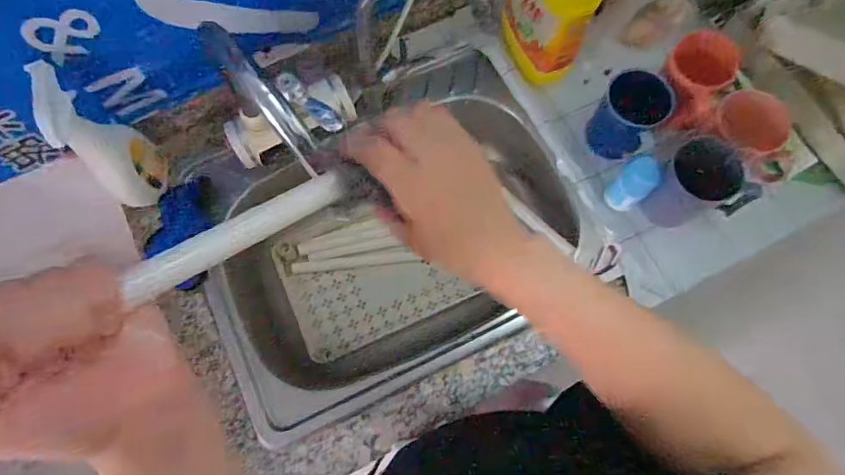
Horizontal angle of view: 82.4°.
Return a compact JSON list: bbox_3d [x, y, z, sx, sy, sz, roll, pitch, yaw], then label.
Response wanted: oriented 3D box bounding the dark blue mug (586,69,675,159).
[{"bbox_3d":[0.270,-0.160,0.640,0.080,0.074,0.092,39,79,10],"label":"dark blue mug"}]

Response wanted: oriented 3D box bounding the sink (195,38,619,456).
[{"bbox_3d":[-0.042,0.002,0.723,0.510,0.155,0.395,-26,76,-6],"label":"sink"}]

